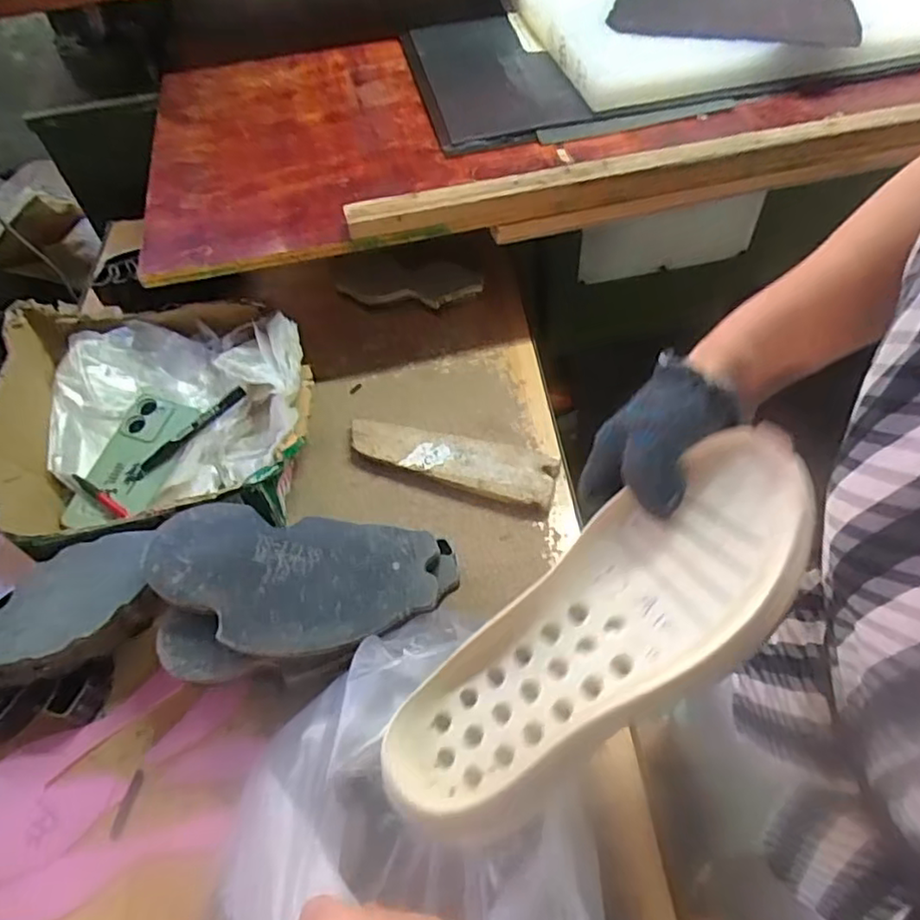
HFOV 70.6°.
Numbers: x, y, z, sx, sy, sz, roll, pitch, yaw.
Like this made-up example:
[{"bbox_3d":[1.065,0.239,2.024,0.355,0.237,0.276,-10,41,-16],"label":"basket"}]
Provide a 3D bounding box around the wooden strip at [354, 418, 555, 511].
[{"bbox_3d":[-0.010,-0.007,0.688,0.228,0.013,0.061,16,57,15],"label":"wooden strip"}]

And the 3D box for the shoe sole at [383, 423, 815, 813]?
[{"bbox_3d":[0.075,0.087,0.338,0.261,0.022,0.095,-38,58,-1],"label":"shoe sole"}]

